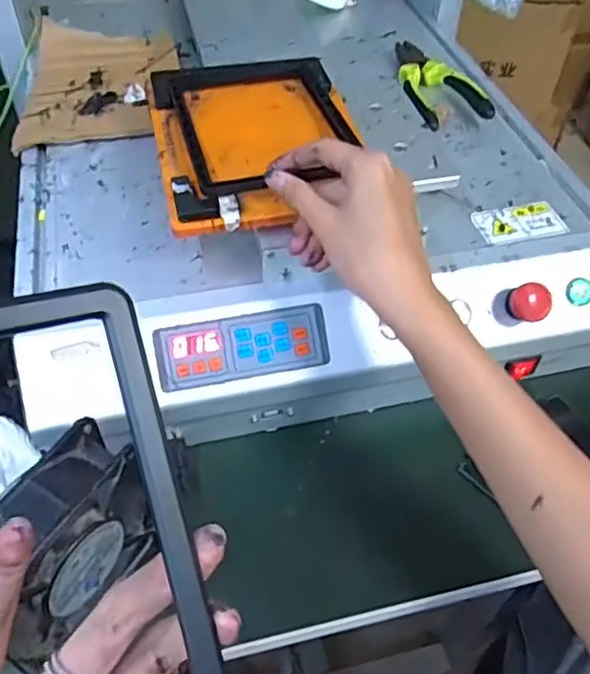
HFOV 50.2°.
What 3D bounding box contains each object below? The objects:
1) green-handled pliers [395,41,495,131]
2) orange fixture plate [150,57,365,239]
[{"bbox_3d":[0.133,-0.255,0.619,0.070,0.013,0.158,-11,51,-11],"label":"green-handled pliers"},{"bbox_3d":[-0.028,-0.158,0.477,0.150,0.020,0.198,-9,51,-10],"label":"orange fixture plate"}]

